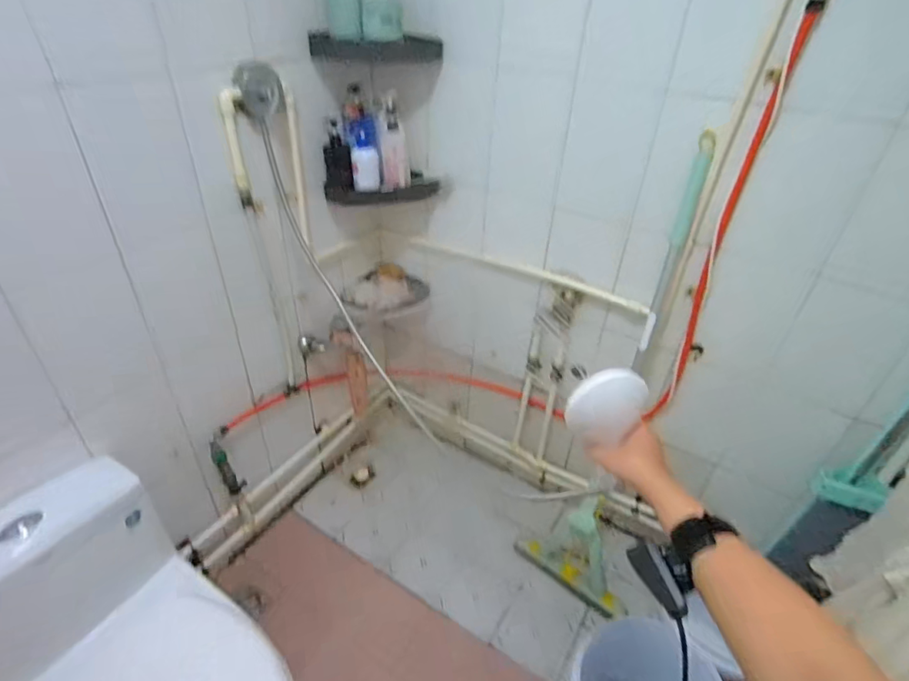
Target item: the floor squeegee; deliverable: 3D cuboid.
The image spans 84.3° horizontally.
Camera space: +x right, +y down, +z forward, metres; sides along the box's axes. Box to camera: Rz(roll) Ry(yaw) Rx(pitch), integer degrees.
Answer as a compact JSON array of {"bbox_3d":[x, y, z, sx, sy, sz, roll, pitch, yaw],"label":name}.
[{"bbox_3d":[0.368,0.593,1.486,0.346,0.335,0.089,29,42,30],"label":"floor squeegee"}]

